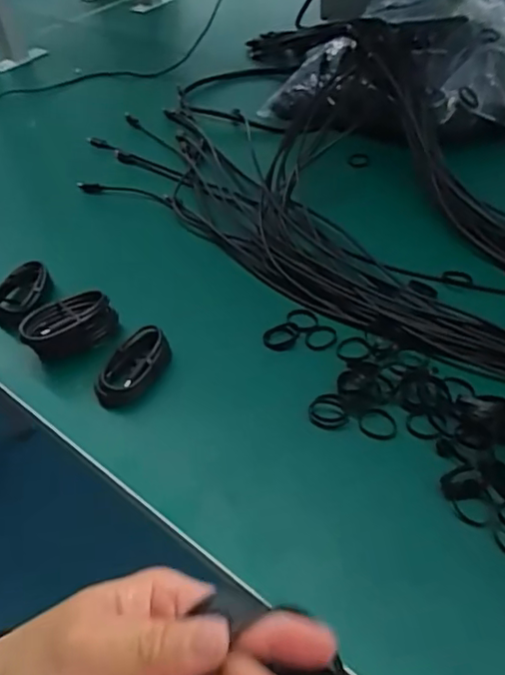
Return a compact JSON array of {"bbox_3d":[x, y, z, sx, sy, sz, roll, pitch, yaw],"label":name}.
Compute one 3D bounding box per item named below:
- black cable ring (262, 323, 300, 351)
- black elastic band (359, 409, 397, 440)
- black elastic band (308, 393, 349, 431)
[{"bbox_3d":[0.024,-0.001,0.500,0.030,0.005,0.026,-9,45,-1],"label":"black cable ring"},{"bbox_3d":[0.090,0.062,0.430,0.026,0.004,0.026,-3,45,4],"label":"black elastic band"},{"bbox_3d":[0.056,0.055,0.441,0.029,0.005,0.029,4,46,11],"label":"black elastic band"}]

